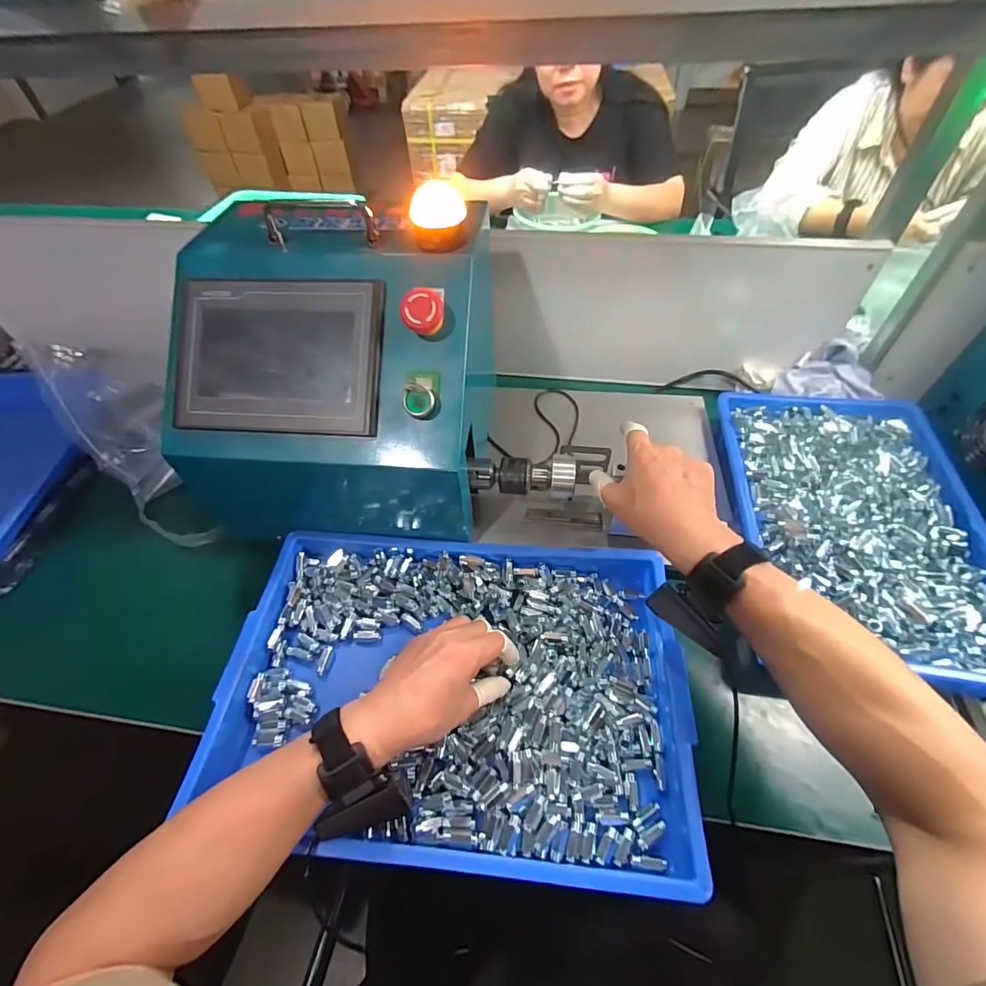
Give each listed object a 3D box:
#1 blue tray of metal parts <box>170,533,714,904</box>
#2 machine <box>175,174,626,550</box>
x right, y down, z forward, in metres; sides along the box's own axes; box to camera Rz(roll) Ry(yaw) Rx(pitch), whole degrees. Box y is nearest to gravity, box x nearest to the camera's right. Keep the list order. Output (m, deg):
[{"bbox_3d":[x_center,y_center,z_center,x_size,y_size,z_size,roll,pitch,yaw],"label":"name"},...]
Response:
[{"bbox_3d":[-0.036,0.179,0.454,0.419,0.045,0.288,4,53,5],"label":"blue tray of metal parts"},{"bbox_3d":[-0.168,-0.127,0.512,0.296,0.294,0.238,4,53,5],"label":"machine"}]

